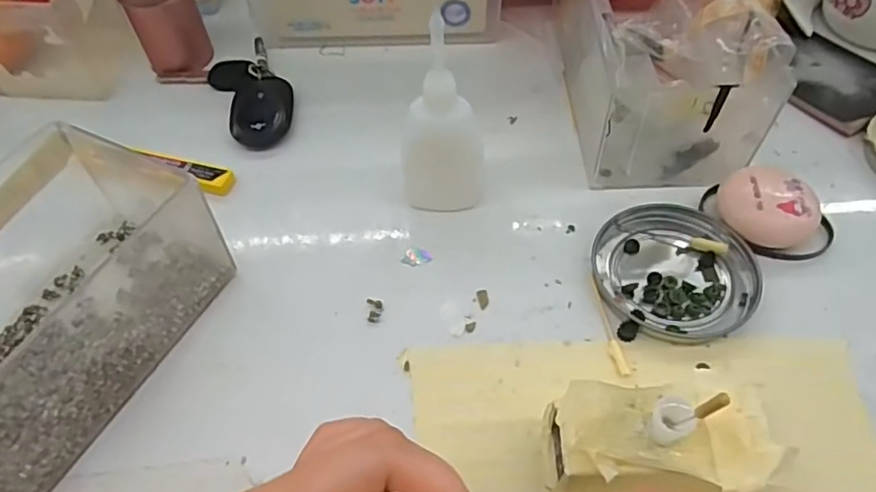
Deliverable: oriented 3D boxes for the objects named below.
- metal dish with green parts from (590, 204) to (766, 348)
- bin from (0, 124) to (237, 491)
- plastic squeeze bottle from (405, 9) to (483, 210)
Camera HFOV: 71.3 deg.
[{"bbox_3d":[0.118,0.011,0.308,0.075,0.008,0.077,-1,54,2],"label":"metal dish with green parts"},{"bbox_3d":[-0.188,0.032,0.270,0.106,0.063,0.194,21,58,18],"label":"bin"},{"bbox_3d":[0.003,-0.063,0.308,0.038,0.109,0.033,6,54,7],"label":"plastic squeeze bottle"}]

